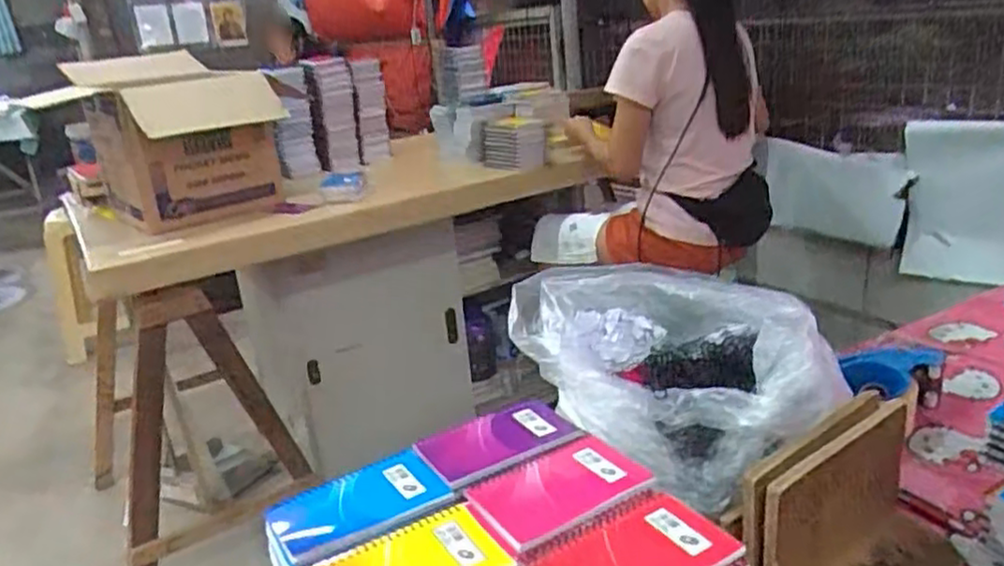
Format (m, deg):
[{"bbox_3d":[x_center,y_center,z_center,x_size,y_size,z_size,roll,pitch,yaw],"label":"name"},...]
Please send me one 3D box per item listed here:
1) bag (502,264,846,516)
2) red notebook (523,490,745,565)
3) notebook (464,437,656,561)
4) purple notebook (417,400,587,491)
[{"bbox_3d":[0.150,0.074,0.703,0.215,0.153,0.294,-24,27,-40],"label":"bag"},{"bbox_3d":[0.090,0.192,0.505,0.136,0.012,0.092,-16,22,-25],"label":"red notebook"},{"bbox_3d":[0.041,0.168,0.578,0.130,0.018,0.090,-18,23,-29],"label":"notebook"},{"bbox_3d":[0.001,0.141,0.652,0.139,0.013,0.082,-16,22,-24],"label":"purple notebook"}]

